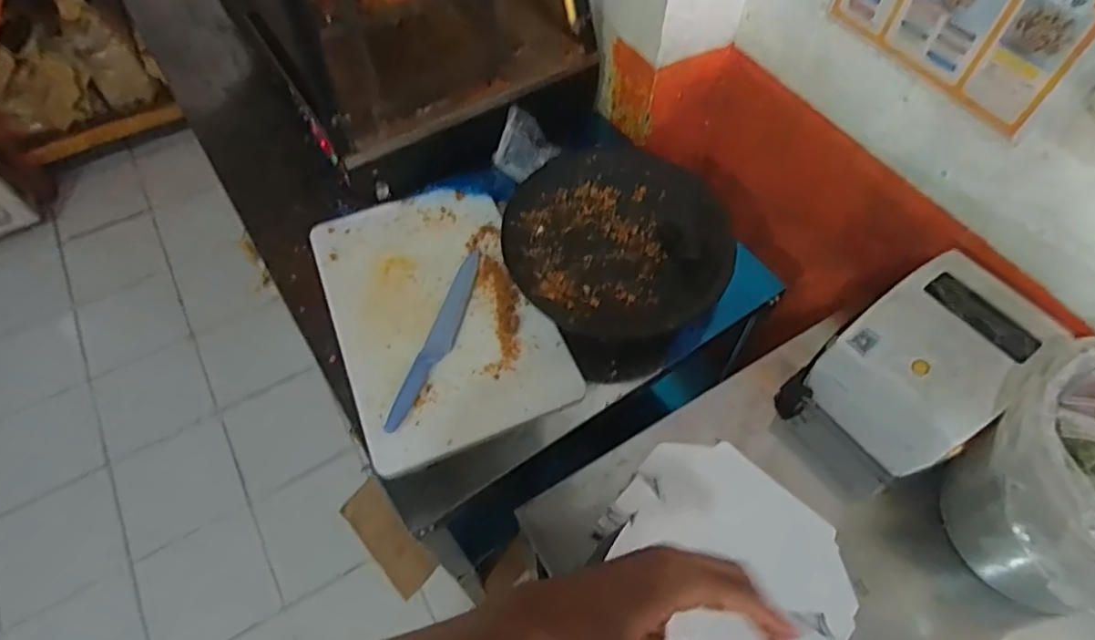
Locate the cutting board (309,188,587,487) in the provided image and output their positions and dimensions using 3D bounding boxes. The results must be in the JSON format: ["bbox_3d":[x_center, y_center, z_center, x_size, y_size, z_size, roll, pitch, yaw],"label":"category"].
[{"bbox_3d":[-0.166,-0.017,0.905,0.295,0.024,0.437,-21,60,-12],"label":"cutting board"}]

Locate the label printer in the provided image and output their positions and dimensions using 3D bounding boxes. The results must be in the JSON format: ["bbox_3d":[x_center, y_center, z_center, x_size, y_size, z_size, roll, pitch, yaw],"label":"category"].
[{"bbox_3d":[0.465,0.065,0.756,0.235,0.166,0.177,-29,62,-16],"label":"label printer"}]

